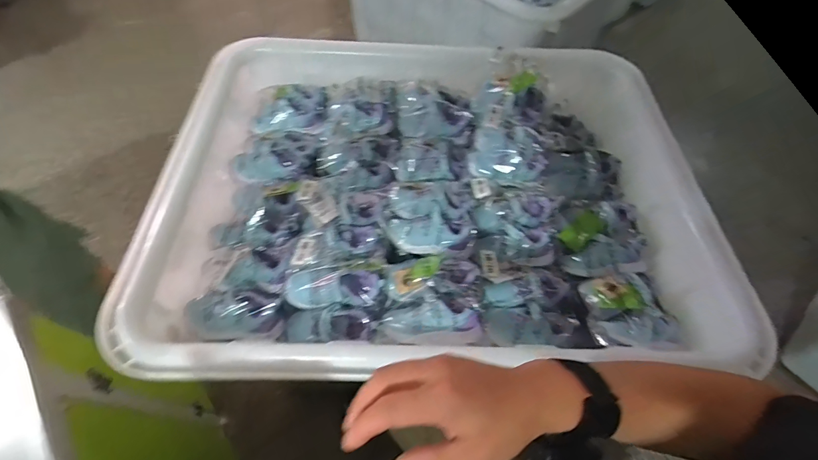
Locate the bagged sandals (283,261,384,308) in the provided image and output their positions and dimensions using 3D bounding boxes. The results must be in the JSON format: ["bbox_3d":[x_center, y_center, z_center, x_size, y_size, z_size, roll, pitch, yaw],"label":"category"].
[{"bbox_3d":[-0.127,0.087,0.634,0.168,0.050,0.082,0,59,-3],"label":"bagged sandals"}]

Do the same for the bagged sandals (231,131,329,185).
[{"bbox_3d":[-0.275,-0.156,0.807,0.191,0.055,0.138,-27,64,-18],"label":"bagged sandals"}]

